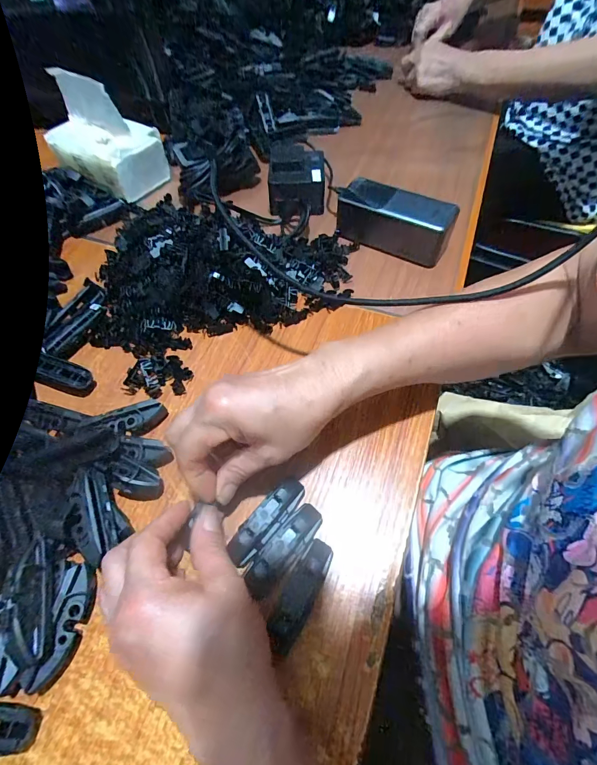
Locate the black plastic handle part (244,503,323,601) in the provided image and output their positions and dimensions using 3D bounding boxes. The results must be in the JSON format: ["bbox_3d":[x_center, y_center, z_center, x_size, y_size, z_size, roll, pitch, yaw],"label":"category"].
[{"bbox_3d":[-0.010,0.120,0.261,0.023,0.020,0.069,36,67,20],"label":"black plastic handle part"}]

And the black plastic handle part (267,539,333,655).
[{"bbox_3d":[0.001,0.145,0.249,0.024,0.015,0.070,23,64,15],"label":"black plastic handle part"}]

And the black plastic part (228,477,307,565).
[{"bbox_3d":[-0.023,0.102,0.271,0.021,0.018,0.070,38,68,21],"label":"black plastic part"}]

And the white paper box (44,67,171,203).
[{"bbox_3d":[-0.265,-0.336,0.483,0.141,0.108,0.101,31,64,19],"label":"white paper box"}]

